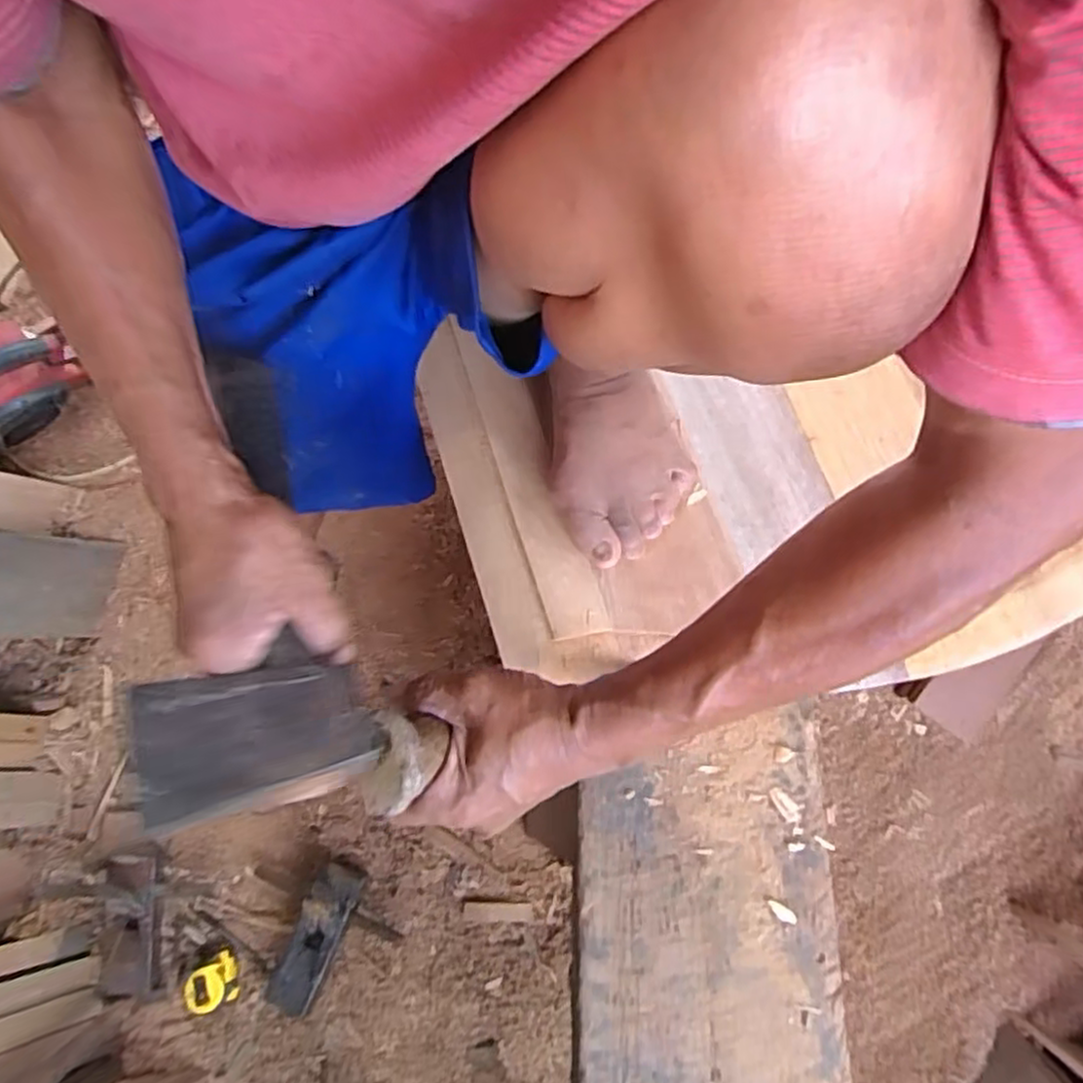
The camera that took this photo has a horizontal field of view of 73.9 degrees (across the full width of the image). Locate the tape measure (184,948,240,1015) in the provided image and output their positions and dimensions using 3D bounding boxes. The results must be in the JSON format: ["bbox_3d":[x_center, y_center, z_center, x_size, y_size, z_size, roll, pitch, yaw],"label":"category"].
[{"bbox_3d":[-0.452,0.604,0.982,0.059,0.034,0.064,-22,74,-8],"label":"tape measure"}]

